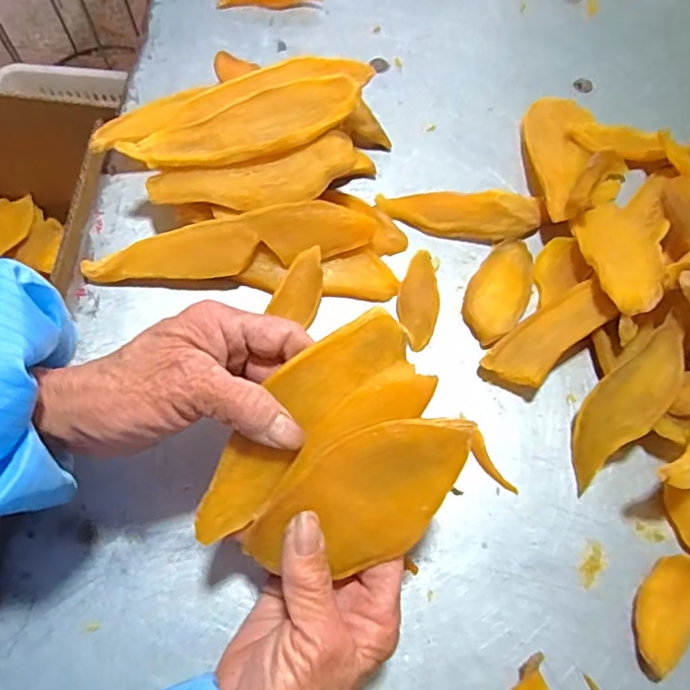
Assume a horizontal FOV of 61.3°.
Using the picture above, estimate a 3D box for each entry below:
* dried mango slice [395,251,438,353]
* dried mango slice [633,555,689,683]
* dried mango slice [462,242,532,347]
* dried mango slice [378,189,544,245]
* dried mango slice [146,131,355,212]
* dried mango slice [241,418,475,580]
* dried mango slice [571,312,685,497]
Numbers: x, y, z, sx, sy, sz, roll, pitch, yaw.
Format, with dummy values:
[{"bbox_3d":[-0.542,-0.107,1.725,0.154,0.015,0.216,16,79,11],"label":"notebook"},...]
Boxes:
[{"bbox_3d":[0.050,-0.031,0.393,0.027,0.007,0.071,12,68,3],"label":"dried mango slice"},{"bbox_3d":[0.182,0.152,0.329,0.033,0.011,0.064,42,72,13],"label":"dried mango slice"},{"bbox_3d":[0.106,-0.038,0.398,0.039,0.013,0.081,28,70,9],"label":"dried mango slice"},{"bbox_3d":[0.081,-0.094,0.416,0.113,0.028,0.027,9,68,1],"label":"dried mango slice"},{"bbox_3d":[-0.059,-0.106,0.382,0.134,0.009,0.039,-15,86,-3],"label":"dried mango slice"},{"bbox_3d":[0.010,0.071,0.276,0.112,0.009,0.058,-36,99,10],"label":"dried mango slice"},{"bbox_3d":[0.171,0.035,0.351,0.034,0.015,0.112,37,92,12],"label":"dried mango slice"}]

